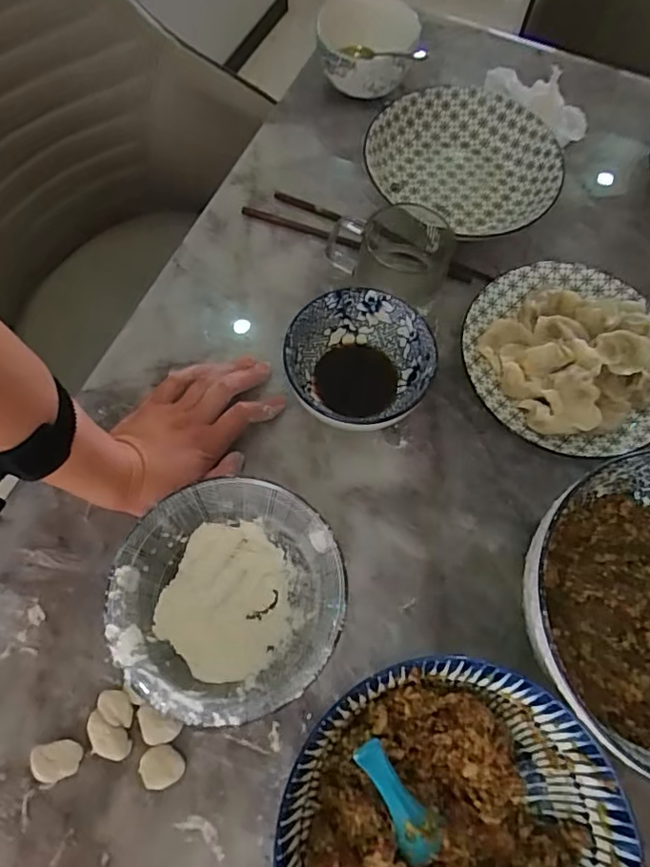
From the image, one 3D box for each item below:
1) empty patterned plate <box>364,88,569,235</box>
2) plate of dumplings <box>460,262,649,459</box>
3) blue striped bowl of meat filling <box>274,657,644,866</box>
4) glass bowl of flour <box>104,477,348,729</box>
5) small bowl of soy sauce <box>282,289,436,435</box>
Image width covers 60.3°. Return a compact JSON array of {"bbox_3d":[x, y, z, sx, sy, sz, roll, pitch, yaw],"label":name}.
[{"bbox_3d":[0.152,-0.291,0.598,0.189,0.043,0.168,35,71,12],"label":"empty patterned plate"},{"bbox_3d":[0.231,-0.076,0.518,0.193,0.044,0.198,1,68,-1],"label":"plate of dumplings"},{"bbox_3d":[0.076,0.254,0.354,0.196,0.089,0.199,1,68,-1],"label":"blue striped bowl of meat filling"},{"bbox_3d":[-0.066,0.121,0.410,0.152,0.077,0.150,1,68,-1],"label":"glass bowl of flour"},{"bbox_3d":[0.033,-0.057,0.491,0.116,0.065,0.119,1,68,-1],"label":"small bowl of soy sauce"}]

